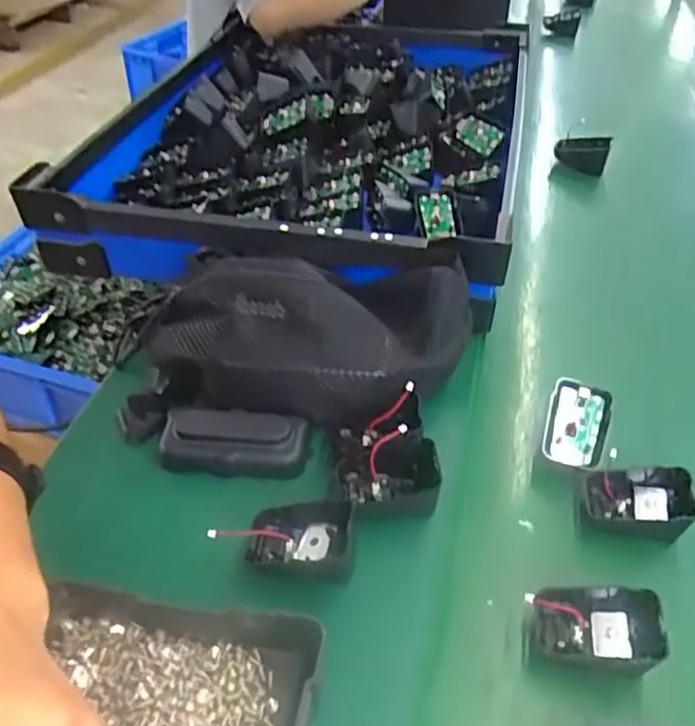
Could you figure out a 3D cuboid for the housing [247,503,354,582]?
[{"bbox_3d":[-0.029,0.112,0.427,0.066,0.039,0.033,3,41,5],"label":"housing"}]

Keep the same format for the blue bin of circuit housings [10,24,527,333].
[{"bbox_3d":[-0.020,-0.297,0.843,0.448,0.095,0.660,8,42,11],"label":"blue bin of circuit housings"}]

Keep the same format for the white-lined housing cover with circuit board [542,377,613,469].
[{"bbox_3d":[0.173,0.046,0.511,0.042,0.009,0.066,15,68,12],"label":"white-lined housing cover with circuit board"}]

